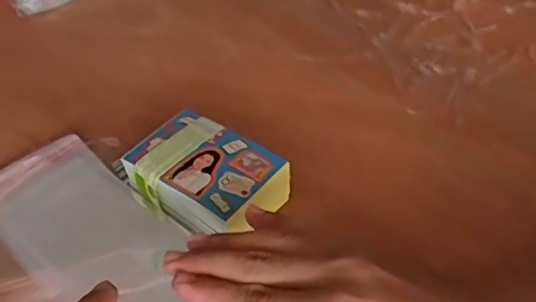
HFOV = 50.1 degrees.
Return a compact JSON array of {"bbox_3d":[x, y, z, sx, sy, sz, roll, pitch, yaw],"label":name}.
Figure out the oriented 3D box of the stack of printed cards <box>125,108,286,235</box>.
[{"bbox_3d":[-0.041,0.018,0.383,0.100,0.035,0.067,24,51,28],"label":"stack of printed cards"}]

